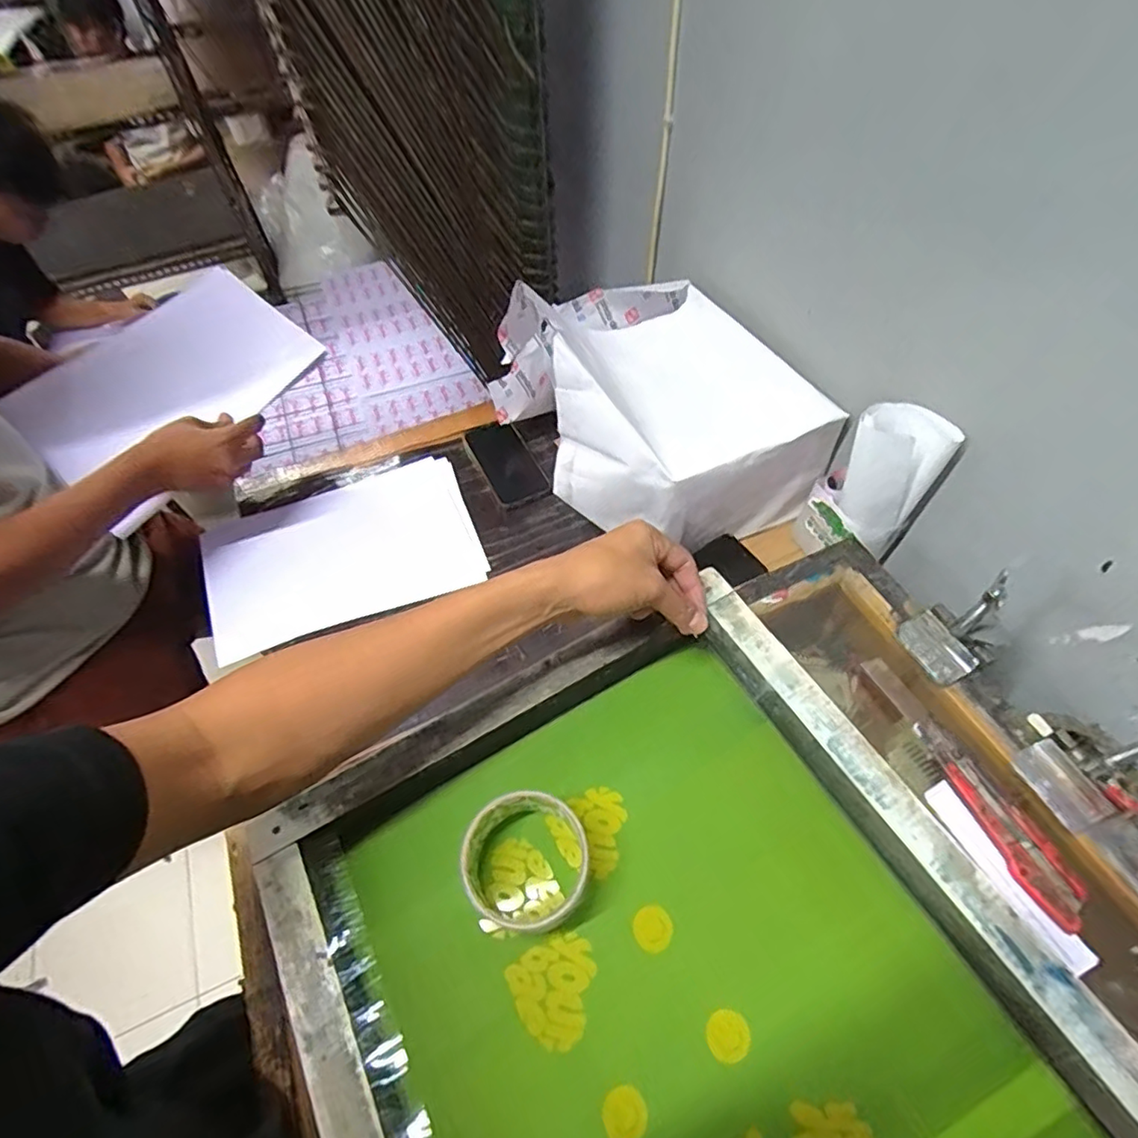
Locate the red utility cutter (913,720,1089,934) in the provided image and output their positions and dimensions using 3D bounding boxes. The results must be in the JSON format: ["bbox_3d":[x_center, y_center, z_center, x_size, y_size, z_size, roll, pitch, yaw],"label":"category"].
[{"bbox_3d":[0.304,0.176,0.426,0.033,0.009,0.144,-33,59,1],"label":"red utility cutter"}]

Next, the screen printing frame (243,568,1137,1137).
[{"bbox_3d":[0.075,0.276,0.357,0.399,0.052,0.494,-27,59,-14],"label":"screen printing frame"}]

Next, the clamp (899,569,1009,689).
[{"bbox_3d":[0.318,0.043,0.478,0.057,0.085,0.062,-21,58,-11],"label":"clamp"}]

